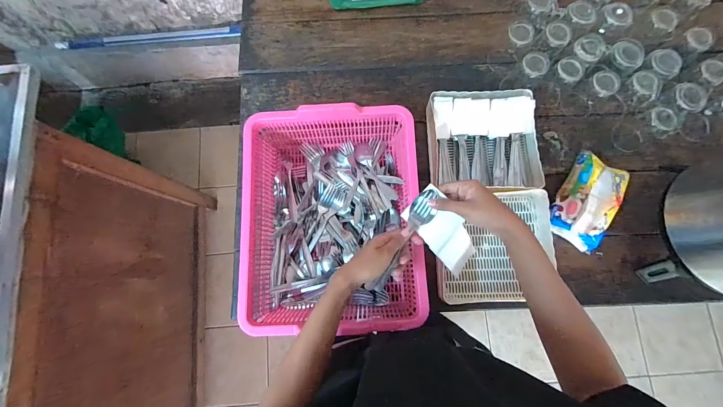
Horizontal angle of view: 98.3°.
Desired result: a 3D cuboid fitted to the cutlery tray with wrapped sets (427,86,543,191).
[{"bbox_3d":[0.253,-0.129,0.651,0.217,0.056,0.196,-1,79,1],"label":"cutlery tray with wrapped sets"}]

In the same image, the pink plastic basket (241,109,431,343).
[{"bbox_3d":[-0.052,0.028,0.597,0.307,0.126,0.387,-3,79,1],"label":"pink plastic basket"}]

